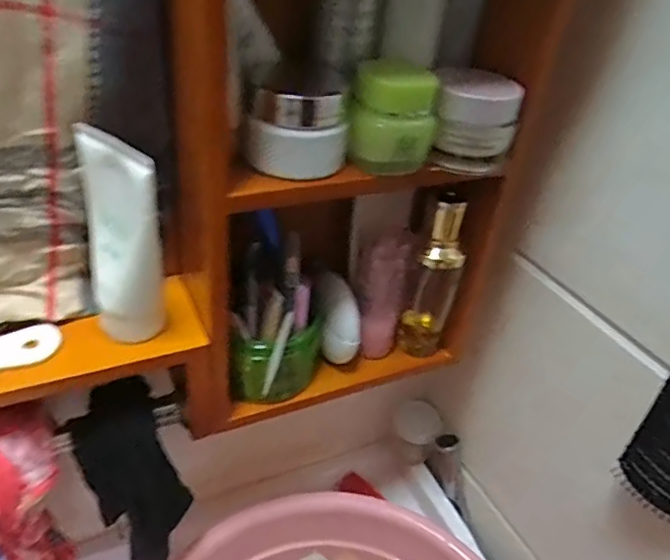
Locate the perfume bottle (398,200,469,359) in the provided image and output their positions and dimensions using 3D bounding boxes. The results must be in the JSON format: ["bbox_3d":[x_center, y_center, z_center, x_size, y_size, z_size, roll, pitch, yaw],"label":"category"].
[{"bbox_3d":[0.086,0.002,0.507,0.039,0.158,0.042,15,37,10],"label":"perfume bottle"}]

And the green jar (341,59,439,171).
[{"bbox_3d":[0.038,-0.108,0.382,0.056,0.059,0.054,12,36,6],"label":"green jar"}]

